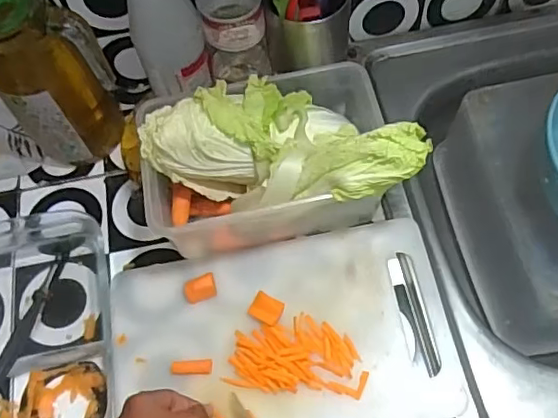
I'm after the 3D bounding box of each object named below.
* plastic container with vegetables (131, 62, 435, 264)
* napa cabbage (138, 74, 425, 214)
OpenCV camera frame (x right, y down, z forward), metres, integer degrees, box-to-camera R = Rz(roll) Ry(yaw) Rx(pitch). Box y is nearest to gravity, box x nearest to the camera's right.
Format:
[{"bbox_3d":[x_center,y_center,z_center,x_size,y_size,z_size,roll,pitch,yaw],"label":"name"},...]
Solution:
[{"bbox_3d":[-0.002,-0.067,0.576,0.244,0.133,0.170,-5,62,2],"label":"plastic container with vegetables"},{"bbox_3d":[0.005,-0.062,0.549,0.247,0.094,0.110,7,63,8],"label":"napa cabbage"}]

